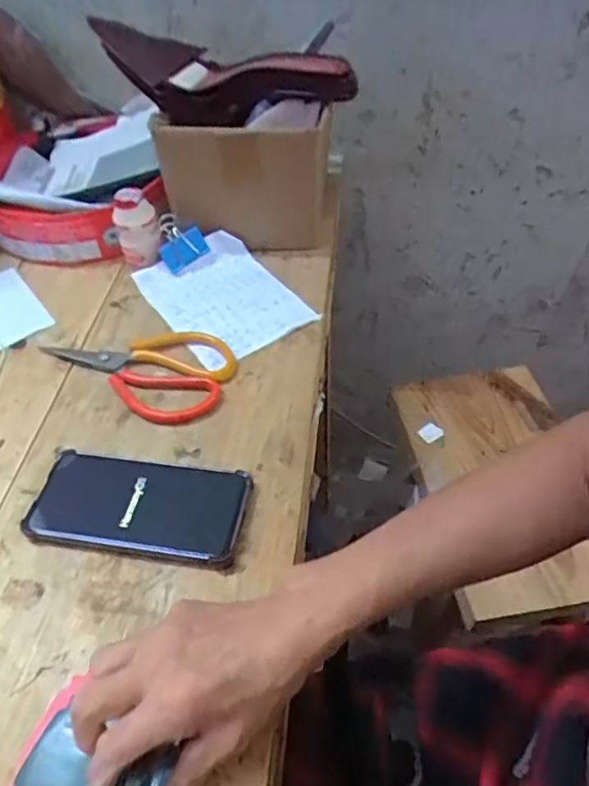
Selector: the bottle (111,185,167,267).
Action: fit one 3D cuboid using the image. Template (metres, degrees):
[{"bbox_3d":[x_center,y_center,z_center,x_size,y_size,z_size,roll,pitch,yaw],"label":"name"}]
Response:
[{"bbox_3d":[-0.176,-0.183,0.664,0.044,0.081,0.041,-1,49,1],"label":"bottle"}]

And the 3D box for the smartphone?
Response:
[{"bbox_3d":[-0.120,0.088,0.465,0.162,0.019,0.082,6,49,7],"label":"smartphone"}]

